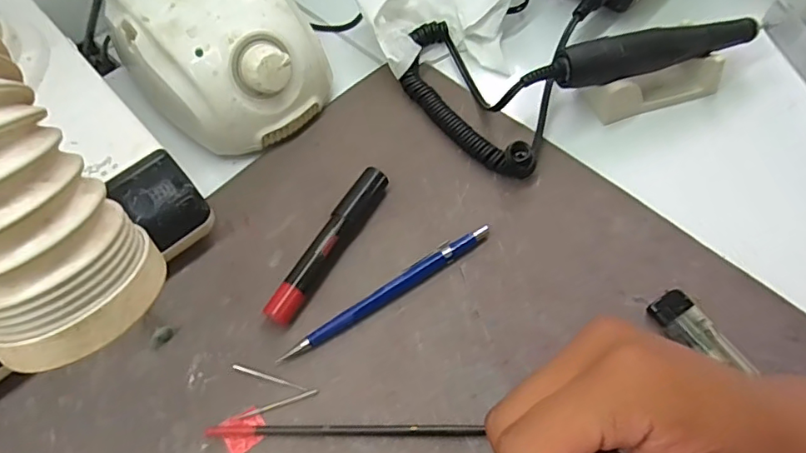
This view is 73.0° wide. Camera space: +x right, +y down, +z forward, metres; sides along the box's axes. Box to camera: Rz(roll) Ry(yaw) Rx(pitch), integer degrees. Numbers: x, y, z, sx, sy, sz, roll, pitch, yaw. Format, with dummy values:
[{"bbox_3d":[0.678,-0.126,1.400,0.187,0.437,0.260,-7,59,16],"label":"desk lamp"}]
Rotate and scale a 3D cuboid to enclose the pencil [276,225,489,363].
[{"bbox_3d":[-0.008,0.036,0.309,0.134,0.008,0.012,-31,64,-15],"label":"pencil"}]

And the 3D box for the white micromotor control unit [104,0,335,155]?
[{"bbox_3d":[-0.122,-0.118,0.357,0.133,0.079,0.105,37,68,20],"label":"white micromotor control unit"}]

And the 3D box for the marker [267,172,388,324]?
[{"bbox_3d":[-0.041,0.010,0.319,0.017,0.017,0.108,27,65,15],"label":"marker"}]

